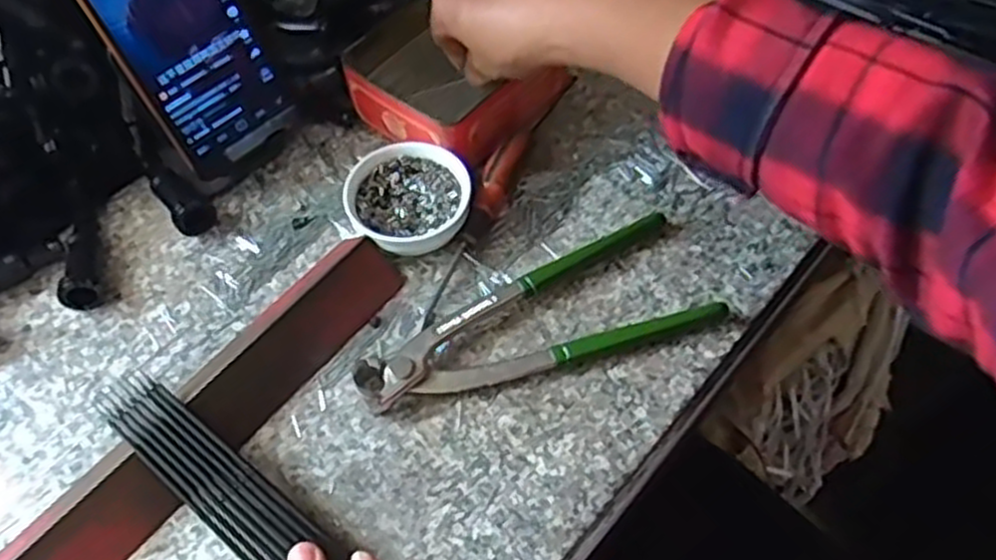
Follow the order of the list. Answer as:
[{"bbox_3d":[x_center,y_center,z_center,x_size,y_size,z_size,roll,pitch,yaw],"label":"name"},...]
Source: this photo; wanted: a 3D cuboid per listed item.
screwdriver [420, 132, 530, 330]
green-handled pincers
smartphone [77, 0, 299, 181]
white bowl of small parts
[{"bbox_3d":[-0.014,-0.030,0.455,0.017,0.017,0.129,22,74,16],"label":"screwdriver"},{"bbox_3d":[0.017,0.014,0.424,0.193,0.018,0.074,-16,58,-7],"label":"green-handled pincers"},{"bbox_3d":[-0.174,-0.140,0.432,0.078,0.164,0.009,-42,44,-21],"label":"smartphone"},{"bbox_3d":[-0.051,-0.045,0.461,0.070,0.026,0.070,-1,57,2],"label":"white bowl of small parts"}]

